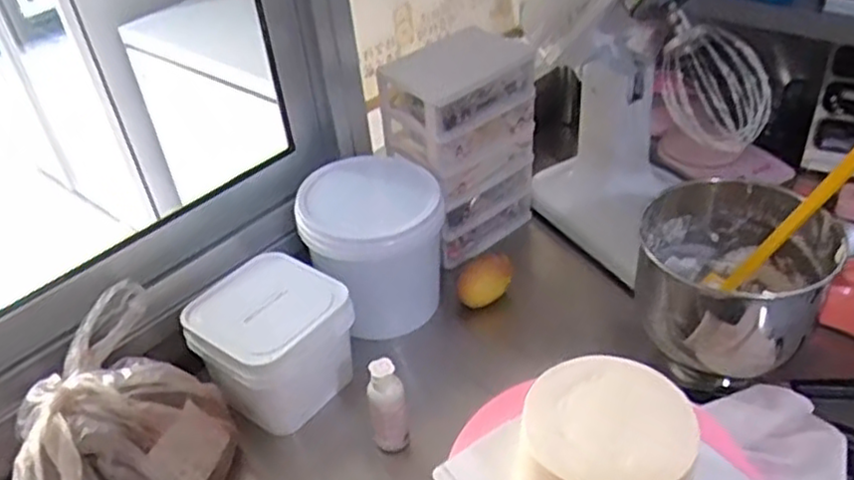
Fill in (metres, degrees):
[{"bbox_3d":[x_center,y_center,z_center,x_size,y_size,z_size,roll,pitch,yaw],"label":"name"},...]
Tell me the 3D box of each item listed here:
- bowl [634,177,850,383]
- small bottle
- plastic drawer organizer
[{"bbox_3d":[0.379,0.056,0.910,0.222,0.203,0.209,-4,38,3],"label":"bowl"},{"bbox_3d":[-0.047,0.197,0.855,0.043,0.136,0.033,-11,38,-6],"label":"small bottle"},{"bbox_3d":[0.040,-0.158,1.148,0.204,0.310,0.173,-32,44,-29],"label":"plastic drawer organizer"}]

